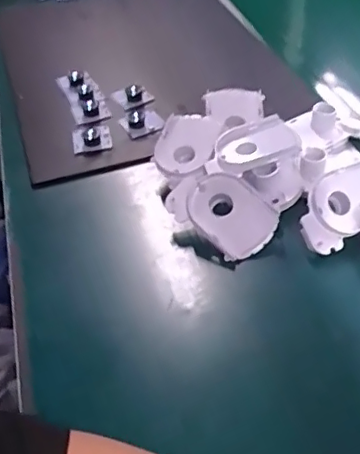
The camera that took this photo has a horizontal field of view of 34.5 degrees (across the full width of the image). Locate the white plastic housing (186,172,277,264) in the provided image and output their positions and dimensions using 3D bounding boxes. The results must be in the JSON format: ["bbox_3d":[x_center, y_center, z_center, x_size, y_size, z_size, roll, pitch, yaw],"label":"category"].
[{"bbox_3d":[0.049,-0.012,0.553,0.063,0.017,0.085,-43,71,-4],"label":"white plastic housing"}]

